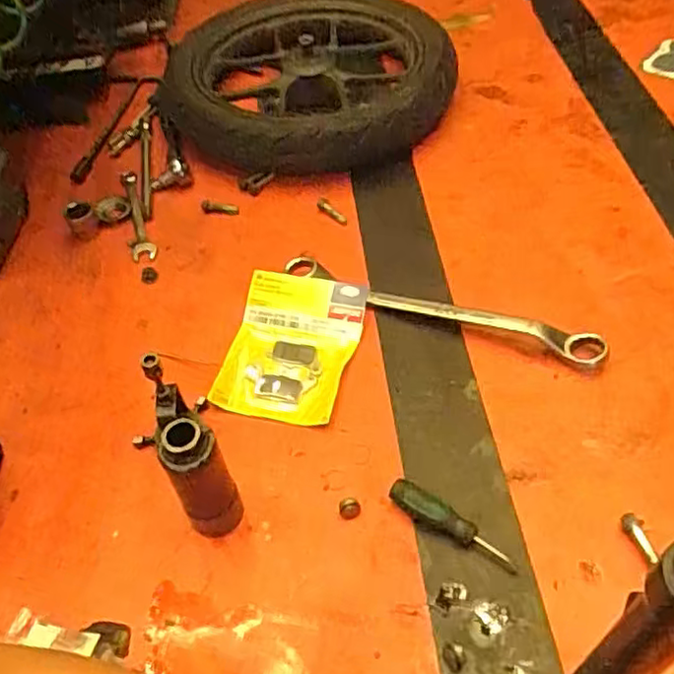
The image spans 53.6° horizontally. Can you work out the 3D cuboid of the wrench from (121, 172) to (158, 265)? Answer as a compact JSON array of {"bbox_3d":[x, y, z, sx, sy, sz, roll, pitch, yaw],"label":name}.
[{"bbox_3d":[-0.311,-0.188,1.026,0.034,0.018,0.221,-18,51,-10],"label":"wrench"}]

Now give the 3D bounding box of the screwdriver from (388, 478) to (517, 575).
[{"bbox_3d":[0.109,0.181,0.633,0.132,0.022,0.025,28,58,26],"label":"screwdriver"}]

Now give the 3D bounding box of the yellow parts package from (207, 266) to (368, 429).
[{"bbox_3d":[-0.056,0.009,0.800,0.152,0.023,0.196,8,51,11],"label":"yellow parts package"}]

